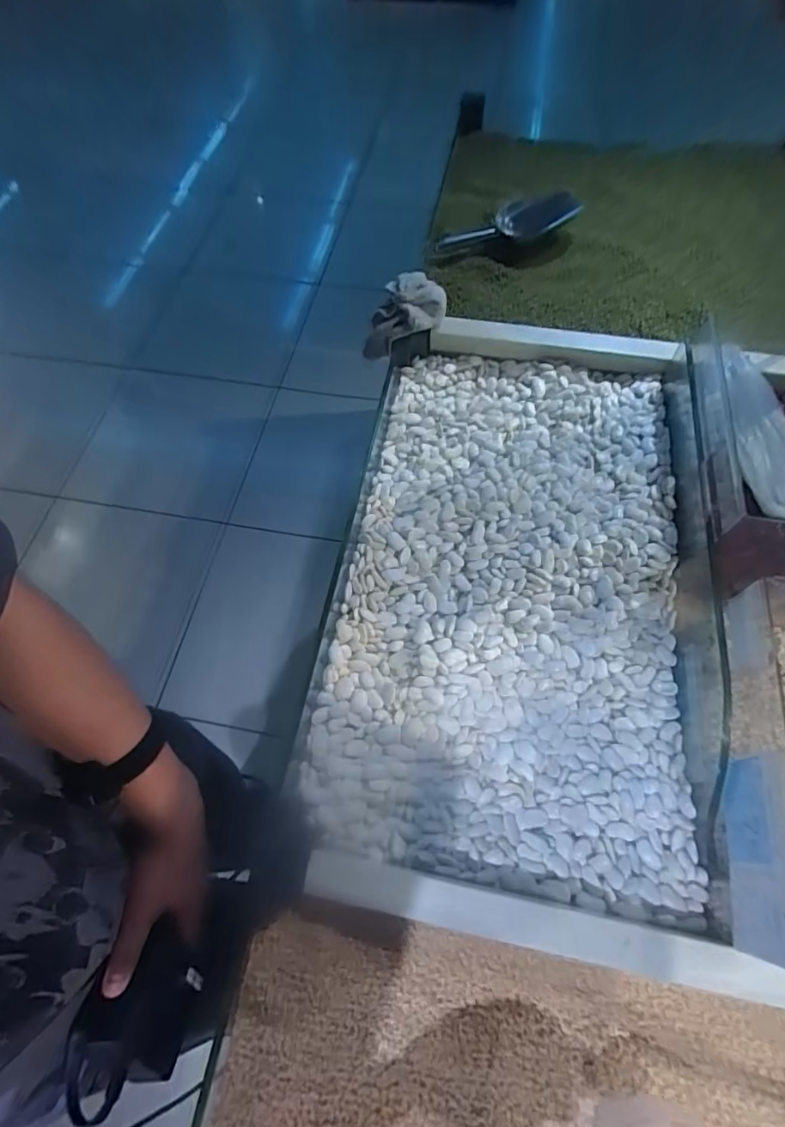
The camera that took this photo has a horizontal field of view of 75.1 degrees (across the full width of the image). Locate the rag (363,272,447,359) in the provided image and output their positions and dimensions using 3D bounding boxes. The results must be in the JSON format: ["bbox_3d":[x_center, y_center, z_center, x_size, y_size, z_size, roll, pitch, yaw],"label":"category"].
[{"bbox_3d":[0.018,-0.352,0.736,0.117,0.094,0.062,-20,65,-8],"label":"rag"}]

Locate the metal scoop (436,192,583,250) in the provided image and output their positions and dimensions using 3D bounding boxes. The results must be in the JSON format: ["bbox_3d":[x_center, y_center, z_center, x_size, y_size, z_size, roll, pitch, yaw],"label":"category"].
[{"bbox_3d":[0.195,-0.576,0.856,0.240,0.043,0.052,-17,64,-6],"label":"metal scoop"}]

